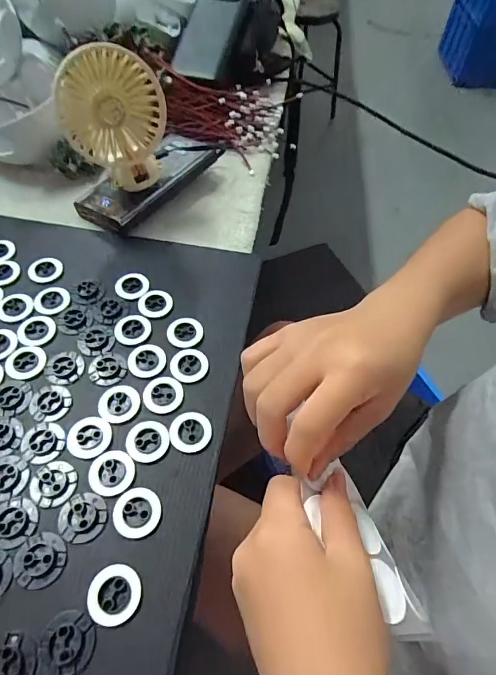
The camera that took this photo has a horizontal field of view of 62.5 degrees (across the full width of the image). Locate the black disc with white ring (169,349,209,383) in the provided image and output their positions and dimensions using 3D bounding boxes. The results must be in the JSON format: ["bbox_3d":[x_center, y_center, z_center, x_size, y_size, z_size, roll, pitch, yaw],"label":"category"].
[{"bbox_3d":[-0.045,0.020,0.310,0.028,0.004,0.028,2,54,-3],"label":"black disc with white ring"}]

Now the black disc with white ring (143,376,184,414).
[{"bbox_3d":[-0.061,0.041,0.295,0.028,0.004,0.028,2,54,-3],"label":"black disc with white ring"}]

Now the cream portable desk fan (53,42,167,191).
[{"bbox_3d":[-0.118,-0.190,0.361,0.089,0.106,0.049,-9,57,-9],"label":"cream portable desk fan"}]

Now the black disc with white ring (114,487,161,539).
[{"bbox_3d":[-0.067,0.106,0.248,0.028,0.004,0.028,-1,55,-5],"label":"black disc with white ring"}]

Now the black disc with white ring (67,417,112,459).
[{"bbox_3d":[-0.107,0.066,0.273,0.028,0.004,0.027,2,54,-3],"label":"black disc with white ring"}]

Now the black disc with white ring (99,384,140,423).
[{"bbox_3d":[-0.091,0.046,0.288,0.028,0.004,0.027,2,54,-3],"label":"black disc with white ring"}]

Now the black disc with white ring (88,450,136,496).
[{"bbox_3d":[-0.087,0.086,0.261,0.028,0.004,0.028,2,54,-3],"label":"black disc with white ring"}]

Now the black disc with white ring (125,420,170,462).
[{"bbox_3d":[-0.068,0.069,0.274,0.028,0.004,0.027,2,54,-3],"label":"black disc with white ring"}]

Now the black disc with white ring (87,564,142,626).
[{"bbox_3d":[-0.073,0.140,0.223,0.028,0.004,0.028,2,54,-3],"label":"black disc with white ring"}]

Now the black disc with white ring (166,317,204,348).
[{"bbox_3d":[-0.051,-0.005,0.327,0.027,0.004,0.027,2,54,-3],"label":"black disc with white ring"}]

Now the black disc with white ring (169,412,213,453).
[{"bbox_3d":[-0.039,0.064,0.279,0.028,0.004,0.028,2,54,-3],"label":"black disc with white ring"}]

